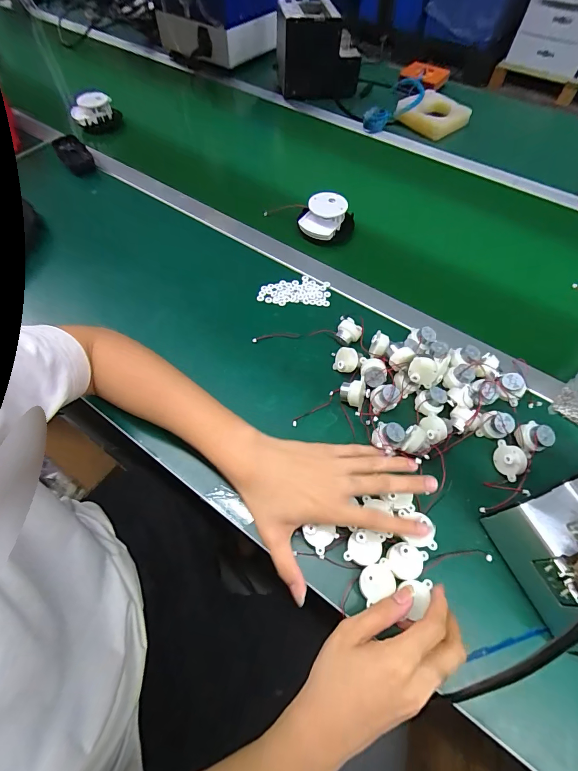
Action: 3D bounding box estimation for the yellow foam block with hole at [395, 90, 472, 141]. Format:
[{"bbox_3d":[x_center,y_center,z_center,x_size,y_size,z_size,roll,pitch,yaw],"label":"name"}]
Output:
[{"bbox_3d":[0.337,-0.634,0.821,0.146,0.032,0.160,29,65,15],"label":"yellow foam block with hole"}]

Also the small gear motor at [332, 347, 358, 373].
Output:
[{"bbox_3d":[0.075,-0.033,0.465,0.029,0.026,0.031,13,92,7],"label":"small gear motor"}]

